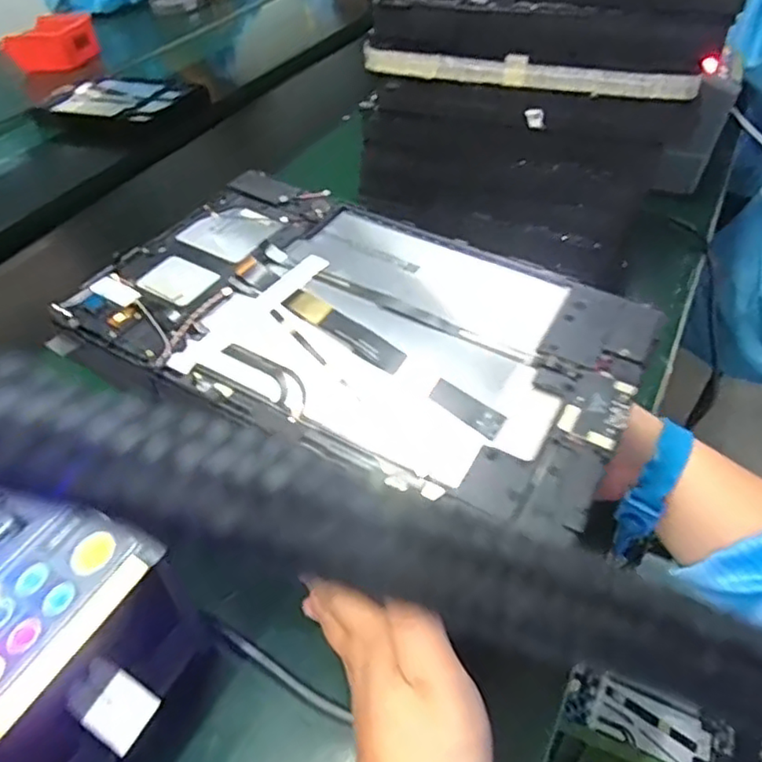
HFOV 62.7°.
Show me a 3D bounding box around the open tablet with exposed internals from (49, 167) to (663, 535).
[{"bbox_3d":[-0.008,-0.030,0.281,0.233,0.006,0.151,22,51,18],"label":"open tablet with exposed internals"}]

